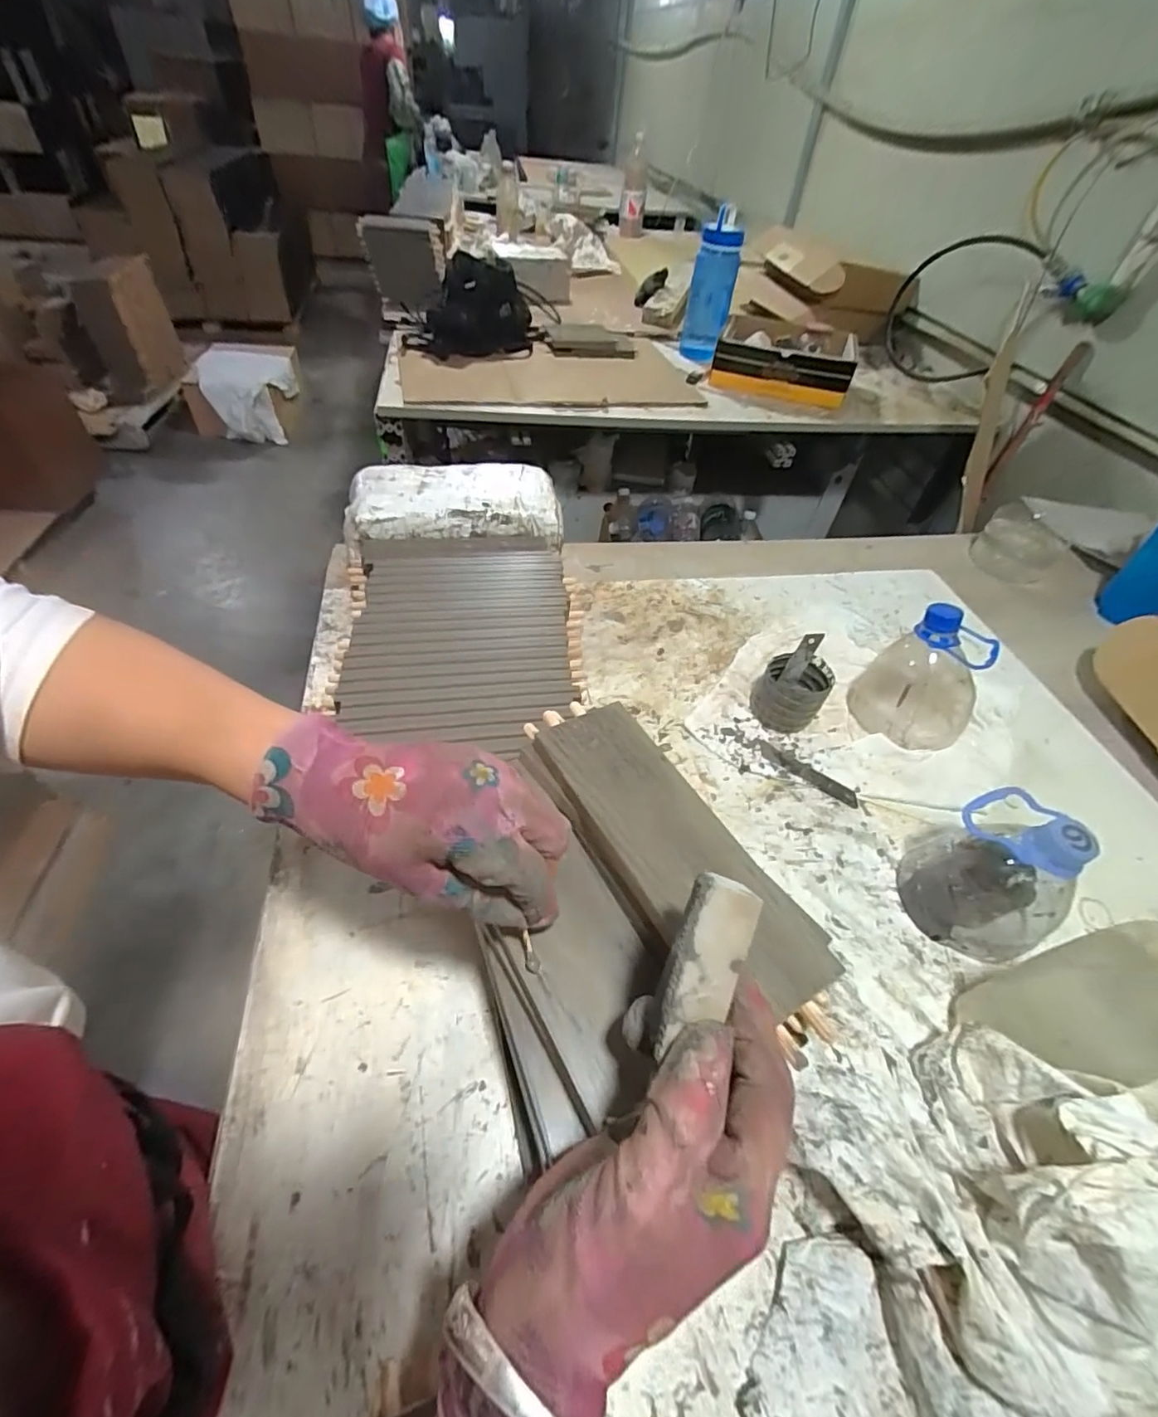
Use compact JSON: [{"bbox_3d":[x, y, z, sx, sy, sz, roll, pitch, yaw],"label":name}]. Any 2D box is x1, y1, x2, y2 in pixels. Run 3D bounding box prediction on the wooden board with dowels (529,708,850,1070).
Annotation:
[{"bbox_3d":[0.051,0.075,0.325,0.067,0.015,0.223,-23,54,-24],"label":"wooden board with dowels"}]

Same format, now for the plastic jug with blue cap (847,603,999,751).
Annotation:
[{"bbox_3d":[0.337,-0.030,0.558,0.093,0.136,0.107,-34,59,-30],"label":"plastic jug with blue cap"}]

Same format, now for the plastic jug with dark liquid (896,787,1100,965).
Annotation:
[{"bbox_3d":[0.317,0.121,0.429,0.086,0.124,0.098,-30,58,-28],"label":"plastic jug with dark liquid"}]

